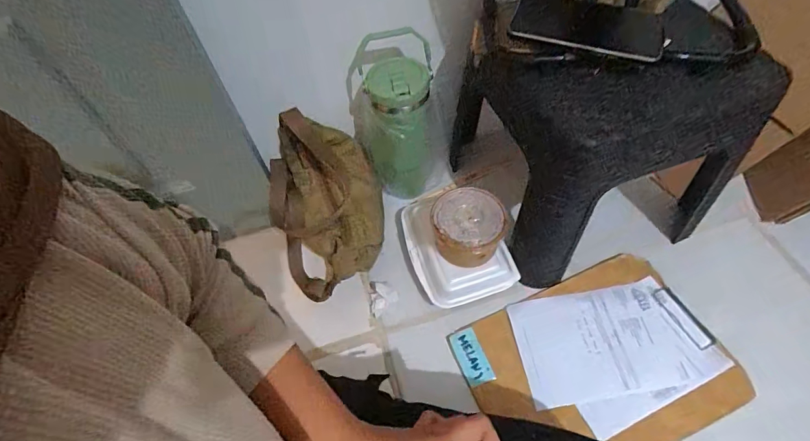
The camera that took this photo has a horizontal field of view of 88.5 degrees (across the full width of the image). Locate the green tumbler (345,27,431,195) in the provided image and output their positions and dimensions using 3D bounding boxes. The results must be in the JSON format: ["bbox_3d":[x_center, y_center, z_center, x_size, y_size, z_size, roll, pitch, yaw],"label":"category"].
[{"bbox_3d":[-0.019,-0.158,0.625,0.114,0.250,0.121,-2,57,3],"label":"green tumbler"}]

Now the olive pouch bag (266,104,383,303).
[{"bbox_3d":[-0.123,-0.031,0.607,0.168,0.173,0.231,-21,57,-9],"label":"olive pouch bag"}]

